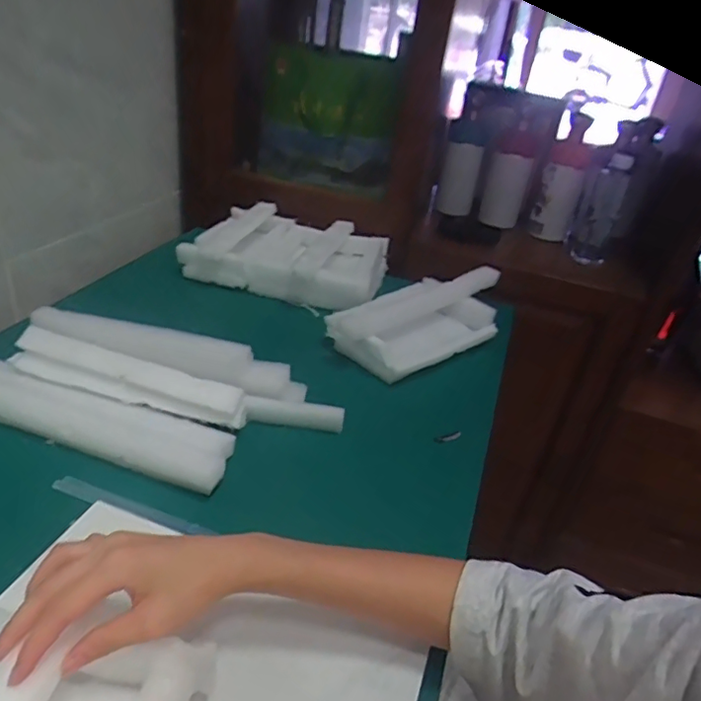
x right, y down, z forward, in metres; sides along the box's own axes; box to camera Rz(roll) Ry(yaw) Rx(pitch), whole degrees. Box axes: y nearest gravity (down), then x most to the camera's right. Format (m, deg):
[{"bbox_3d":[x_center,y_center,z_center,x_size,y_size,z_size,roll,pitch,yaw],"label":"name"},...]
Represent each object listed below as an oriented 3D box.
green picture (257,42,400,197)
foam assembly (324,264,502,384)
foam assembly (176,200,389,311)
[{"bbox_3d":[-0.053,-0.407,1.019,0.296,0.253,0.033,23,51,23],"label":"green picture"},{"bbox_3d":[0.100,-0.044,0.763,0.265,0.067,0.123,-20,41,-37],"label":"foam assembly"},{"bbox_3d":[-0.095,-0.155,0.900,0.292,0.064,0.220,12,32,8],"label":"foam assembly"}]

